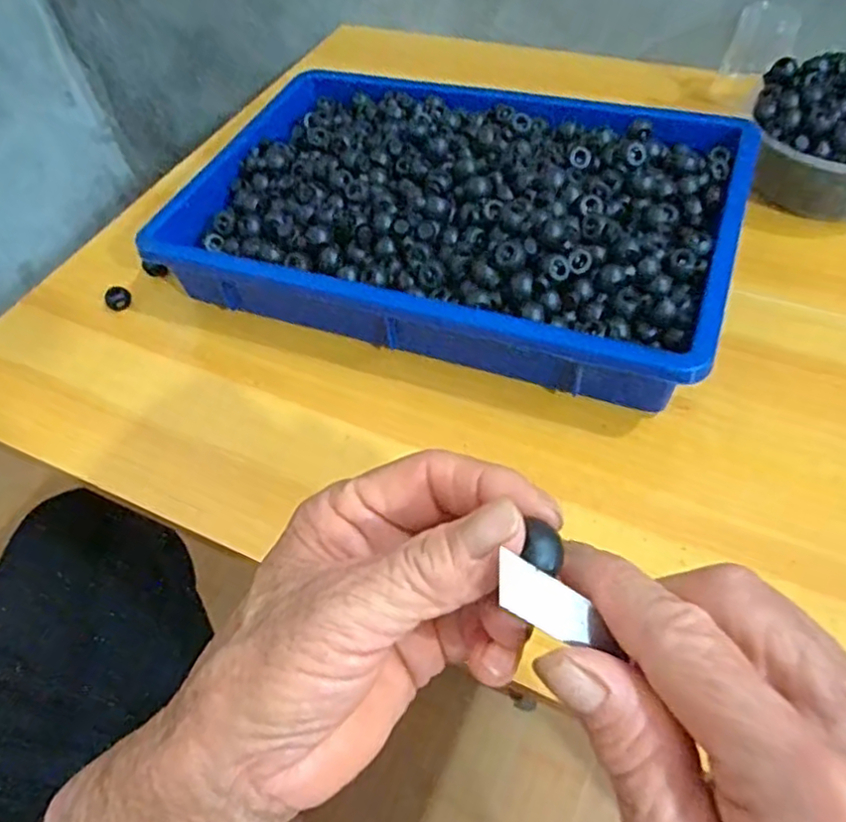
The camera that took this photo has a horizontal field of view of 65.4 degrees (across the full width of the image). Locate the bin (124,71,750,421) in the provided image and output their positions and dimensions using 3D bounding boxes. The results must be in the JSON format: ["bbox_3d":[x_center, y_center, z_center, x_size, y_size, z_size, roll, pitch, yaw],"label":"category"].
[{"bbox_3d":[0.019,-0.140,0.465,0.371,0.082,0.253,15,55,17],"label":"bin"}]

